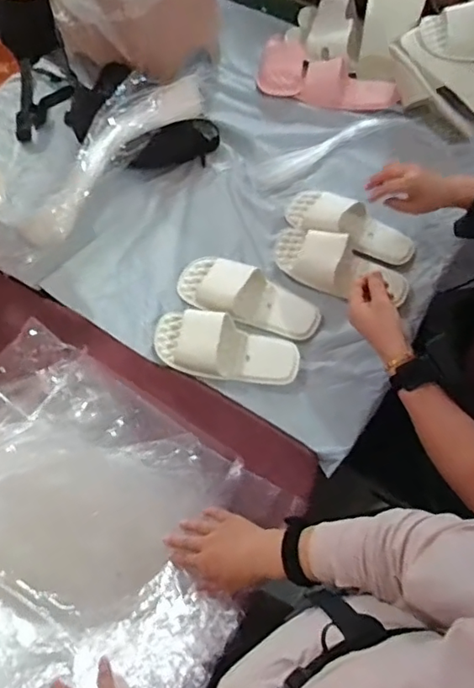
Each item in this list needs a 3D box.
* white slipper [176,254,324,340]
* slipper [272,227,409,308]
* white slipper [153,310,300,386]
[{"bbox_3d":[0.020,-0.085,0.901,0.247,0.049,0.102,19,63,9],"label":"white slipper"},{"bbox_3d":[0.172,-0.134,0.918,0.242,0.064,0.097,25,65,12],"label":"slipper"},{"bbox_3d":[-0.018,0.006,0.857,0.224,0.052,0.095,6,62,2],"label":"white slipper"}]

